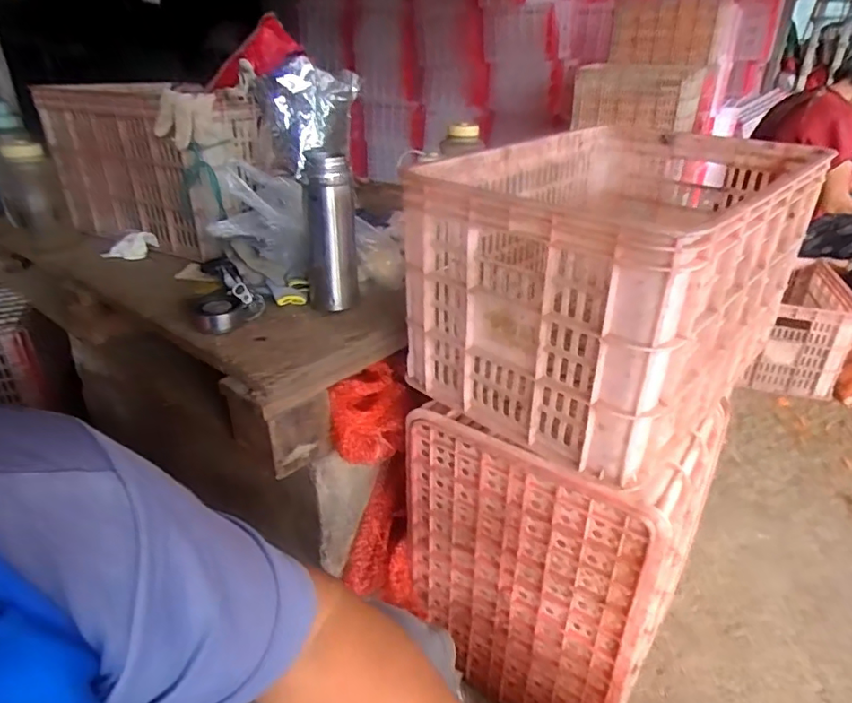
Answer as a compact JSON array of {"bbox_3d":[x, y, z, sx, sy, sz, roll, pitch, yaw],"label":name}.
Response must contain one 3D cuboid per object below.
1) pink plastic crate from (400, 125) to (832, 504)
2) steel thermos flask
[{"bbox_3d":[0.258,-0.098,0.762,0.333,0.305,0.515,24,36,37],"label":"pink plastic crate"},{"bbox_3d":[-0.143,-0.171,0.843,0.074,0.221,0.077,-4,28,-9],"label":"steel thermos flask"}]

